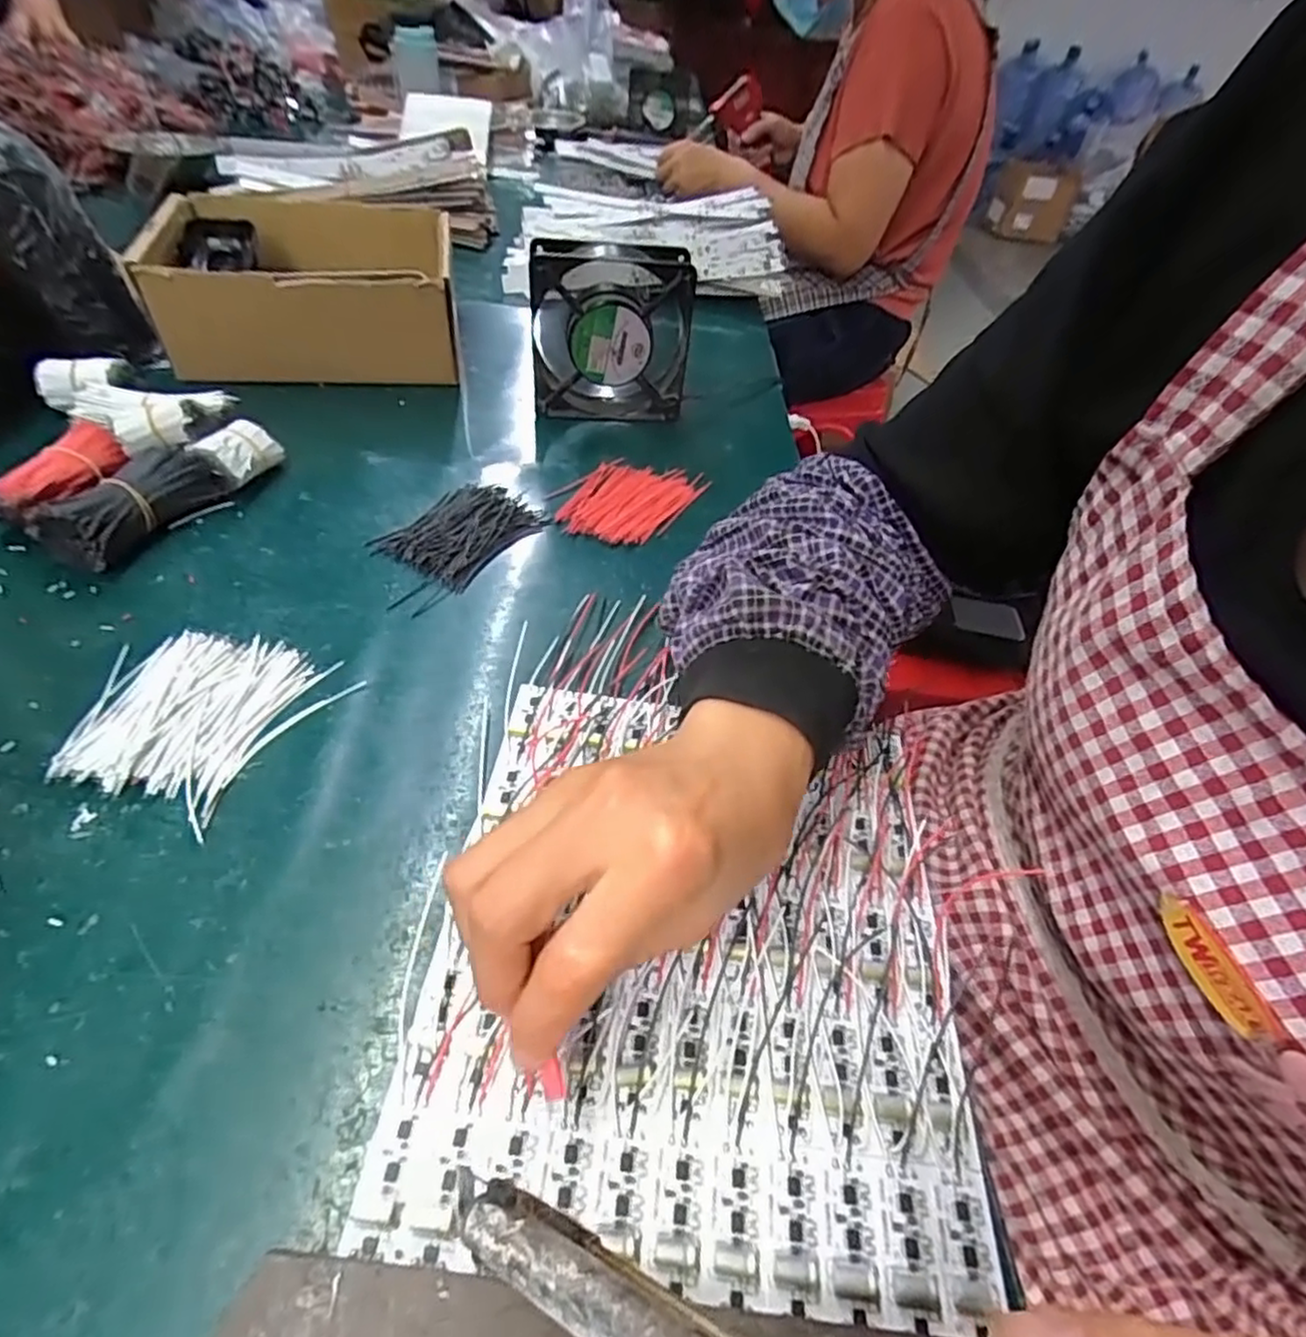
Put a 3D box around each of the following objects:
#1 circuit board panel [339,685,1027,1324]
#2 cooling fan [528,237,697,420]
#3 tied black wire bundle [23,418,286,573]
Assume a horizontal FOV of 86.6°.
[{"bbox_3d":[0.017,0.099,0.275,0.196,0.016,0.221,7,45,-1],"label":"circuit board panel"},{"bbox_3d":[-0.033,-0.255,0.536,0.118,0.123,0.036,-1,45,-8],"label":"cooling fan"},{"bbox_3d":[-0.296,-0.112,0.425,0.049,0.036,0.147,24,47,16],"label":"tied black wire bundle"}]

